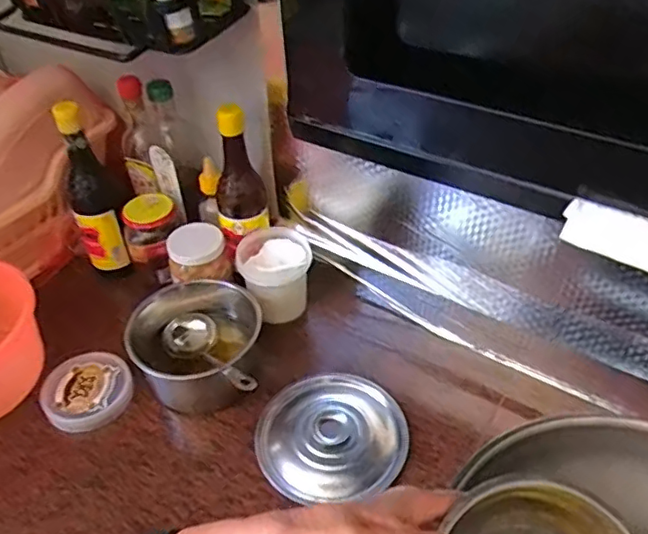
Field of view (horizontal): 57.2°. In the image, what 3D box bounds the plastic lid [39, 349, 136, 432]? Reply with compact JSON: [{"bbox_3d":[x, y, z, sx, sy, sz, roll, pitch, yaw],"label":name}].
[{"bbox_3d":[-0.288,0.149,0.724,0.100,0.022,0.097,-21,45,-19],"label":"plastic lid"}]

